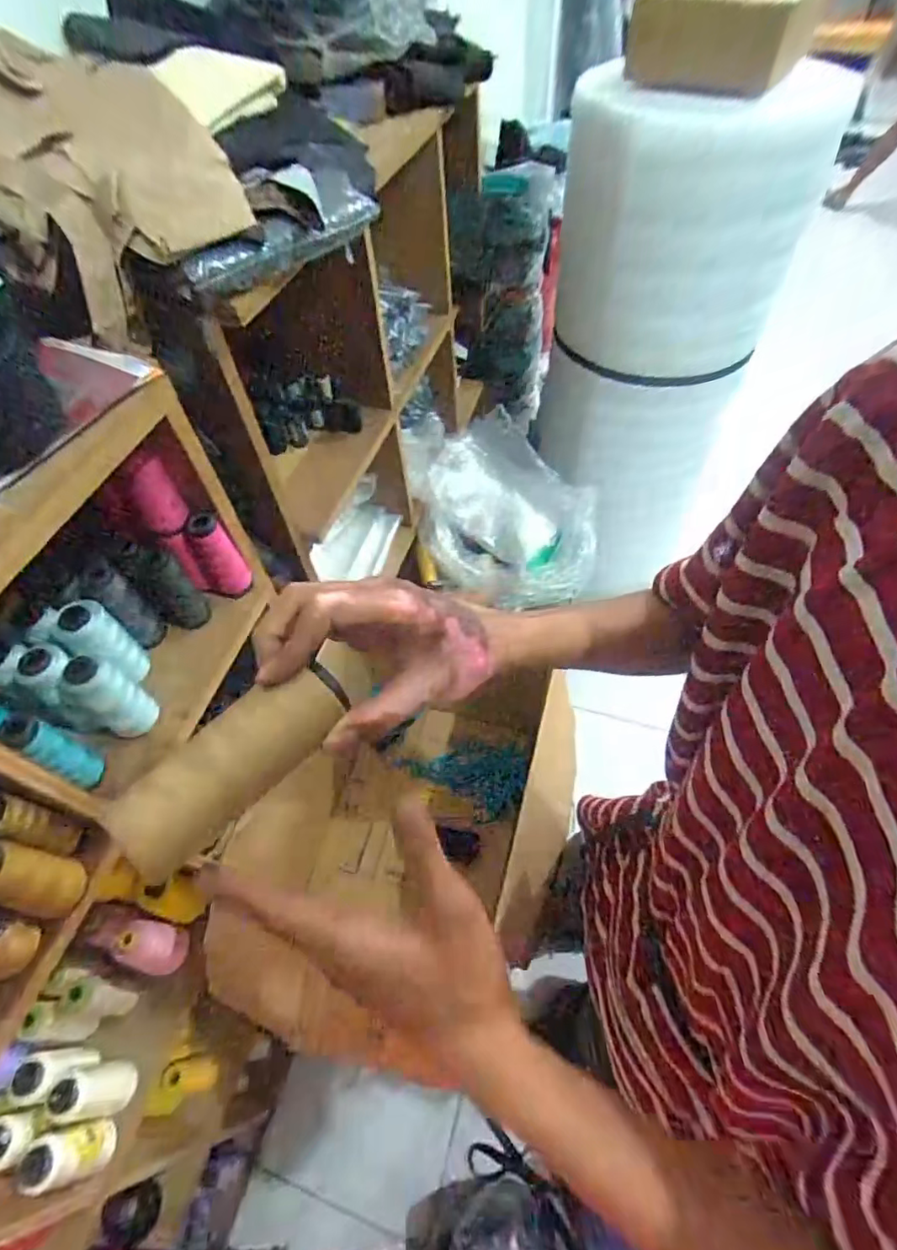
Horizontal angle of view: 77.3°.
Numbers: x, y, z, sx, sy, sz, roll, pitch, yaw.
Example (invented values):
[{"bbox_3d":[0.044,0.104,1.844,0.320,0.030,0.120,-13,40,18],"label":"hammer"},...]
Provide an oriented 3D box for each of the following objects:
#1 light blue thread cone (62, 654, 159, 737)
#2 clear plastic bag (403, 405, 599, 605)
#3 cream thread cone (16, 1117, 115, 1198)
[{"bbox_3d":[-0.349,0.072,0.574,0.051,0.101,0.055,32,62,23],"label":"light blue thread cone"},{"bbox_3d":[0.116,-0.260,1.213,0.396,0.203,0.415,3,55,6],"label":"clear plastic bag"},{"bbox_3d":[-0.419,0.593,0.629,0.053,0.117,0.045,-18,56,-9],"label":"cream thread cone"}]

